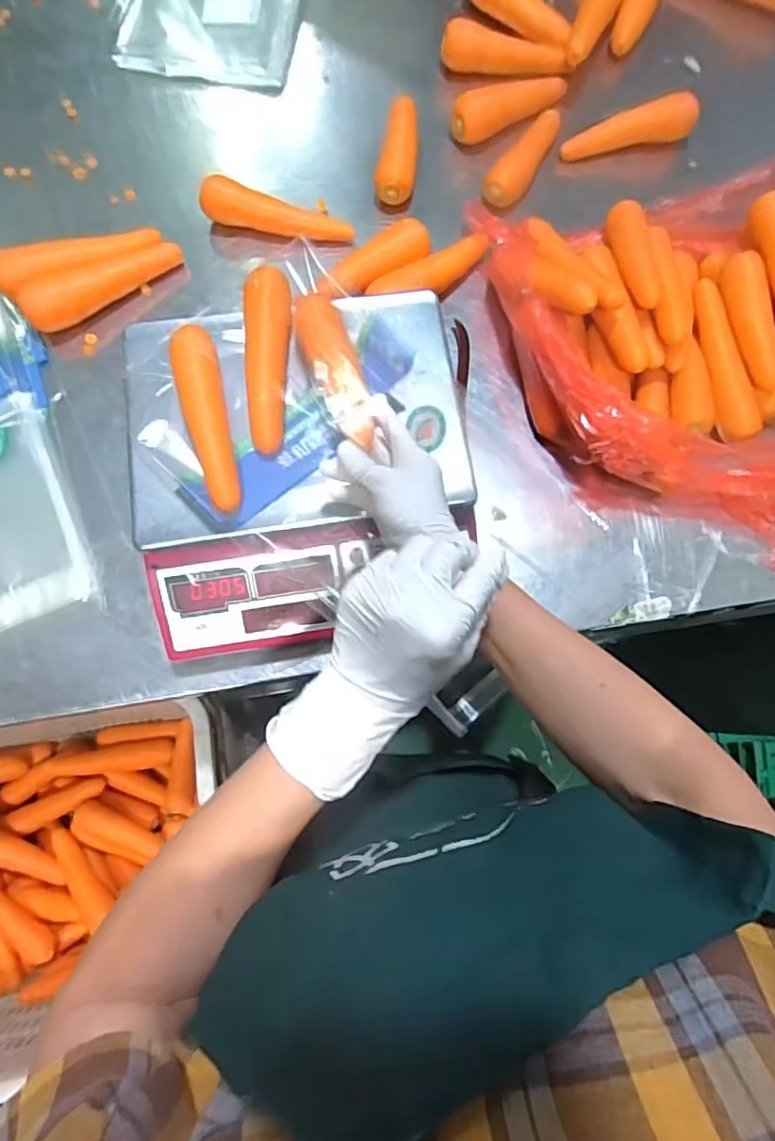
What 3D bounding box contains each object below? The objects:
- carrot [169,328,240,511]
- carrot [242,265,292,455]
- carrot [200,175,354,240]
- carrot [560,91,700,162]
[{"bbox_3d":[-0.153,-0.130,0.498,0.036,0.035,0.156,-14,78,-5],"label":"carrot"},{"bbox_3d":[-0.105,-0.186,0.511,0.040,0.041,0.168,-2,74,-1],"label":"carrot"},{"bbox_3d":[-0.127,-0.412,0.678,0.175,0.043,0.037,6,74,-1],"label":"carrot"},{"bbox_3d":[0.304,-0.566,0.738,0.168,0.041,0.053,-9,76,-3],"label":"carrot"}]

